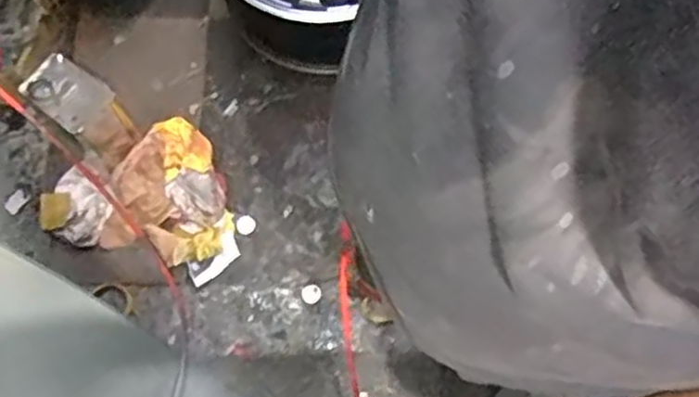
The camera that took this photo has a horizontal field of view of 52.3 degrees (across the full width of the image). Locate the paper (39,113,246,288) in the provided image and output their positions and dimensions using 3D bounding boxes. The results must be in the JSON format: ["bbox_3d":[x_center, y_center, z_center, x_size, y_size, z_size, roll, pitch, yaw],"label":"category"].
[{"bbox_3d":[-0.408,0.022,1.470,0.351,0.102,0.364,-37,75,-11],"label":"paper"}]

